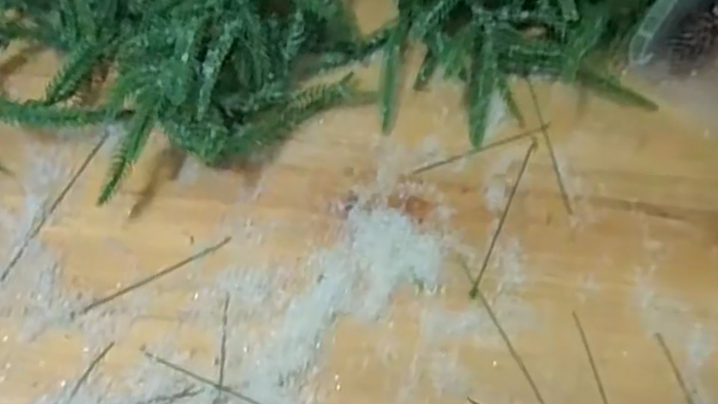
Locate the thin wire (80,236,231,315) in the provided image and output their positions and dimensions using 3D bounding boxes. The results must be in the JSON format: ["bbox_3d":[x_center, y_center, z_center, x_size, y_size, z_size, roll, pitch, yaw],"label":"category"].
[{"bbox_3d":[-0.104,0.037,0.354,0.081,0.004,0.004,-27,69,-13],"label":"thin wire"}]

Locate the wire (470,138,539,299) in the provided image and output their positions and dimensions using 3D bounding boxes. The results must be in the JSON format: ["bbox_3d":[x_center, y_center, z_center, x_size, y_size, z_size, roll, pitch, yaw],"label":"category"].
[{"bbox_3d":[0.080,0.006,0.372,0.004,0.004,0.104,24,67,9],"label":"wire"}]

